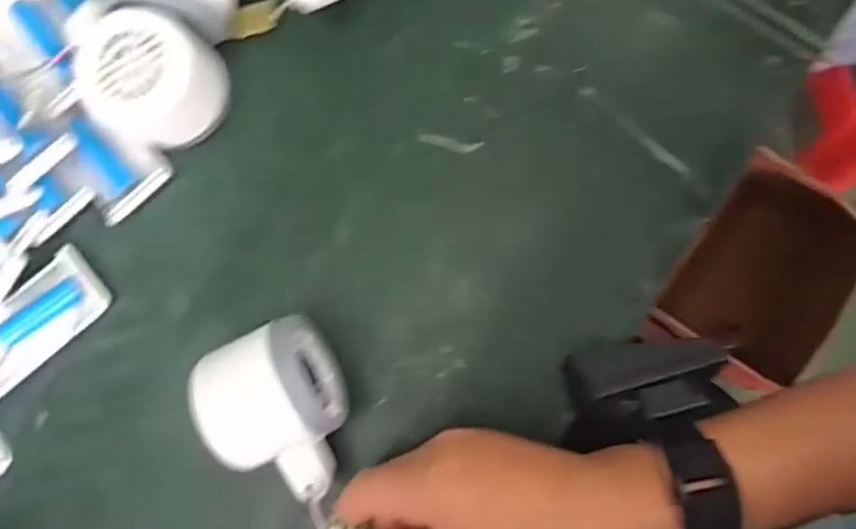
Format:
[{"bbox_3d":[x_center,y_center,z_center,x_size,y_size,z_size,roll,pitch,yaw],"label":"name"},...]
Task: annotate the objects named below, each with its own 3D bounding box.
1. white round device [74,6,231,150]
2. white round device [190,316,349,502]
[{"bbox_3d":[-0.139,-0.093,0.347,0.060,0.044,0.058,0,86,5],"label":"white round device"},{"bbox_3d":[-0.071,0.072,0.324,0.056,0.055,0.080,-26,88,3],"label":"white round device"}]

